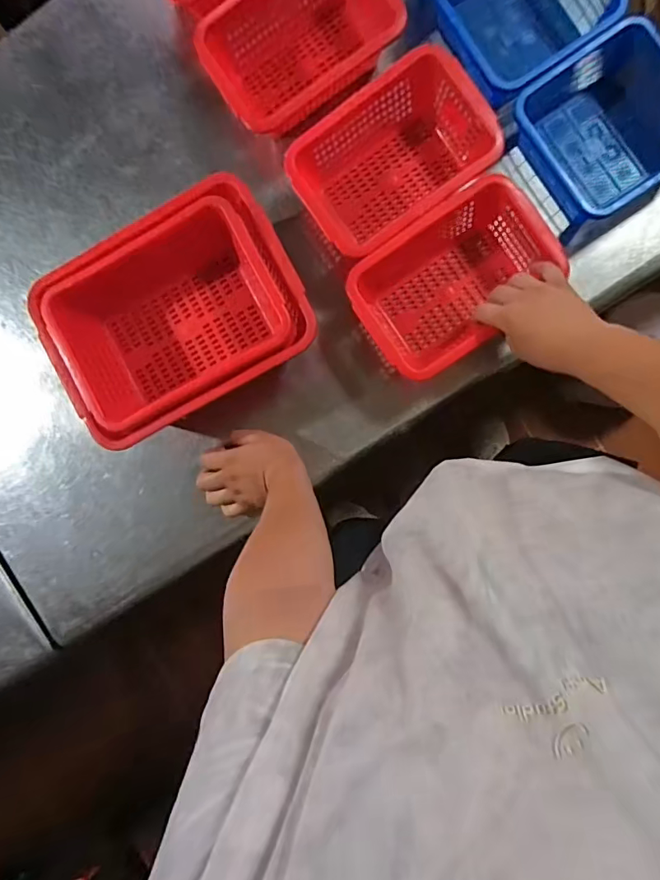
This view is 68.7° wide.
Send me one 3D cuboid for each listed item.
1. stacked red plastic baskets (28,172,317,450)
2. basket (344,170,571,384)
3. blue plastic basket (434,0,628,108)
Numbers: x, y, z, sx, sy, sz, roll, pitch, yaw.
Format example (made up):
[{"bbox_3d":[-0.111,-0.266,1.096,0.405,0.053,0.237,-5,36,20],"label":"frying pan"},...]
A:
[{"bbox_3d":[-0.194,-0.166,0.618,0.302,0.107,0.218,-33,87,7],"label":"stacked red plastic baskets"},{"bbox_3d":[0.147,-0.188,0.595,0.223,0.076,0.159,-34,86,7],"label":"basket"},{"bbox_3d":[0.230,-0.529,0.601,0.179,0.072,0.183,-35,86,7],"label":"blue plastic basket"}]

